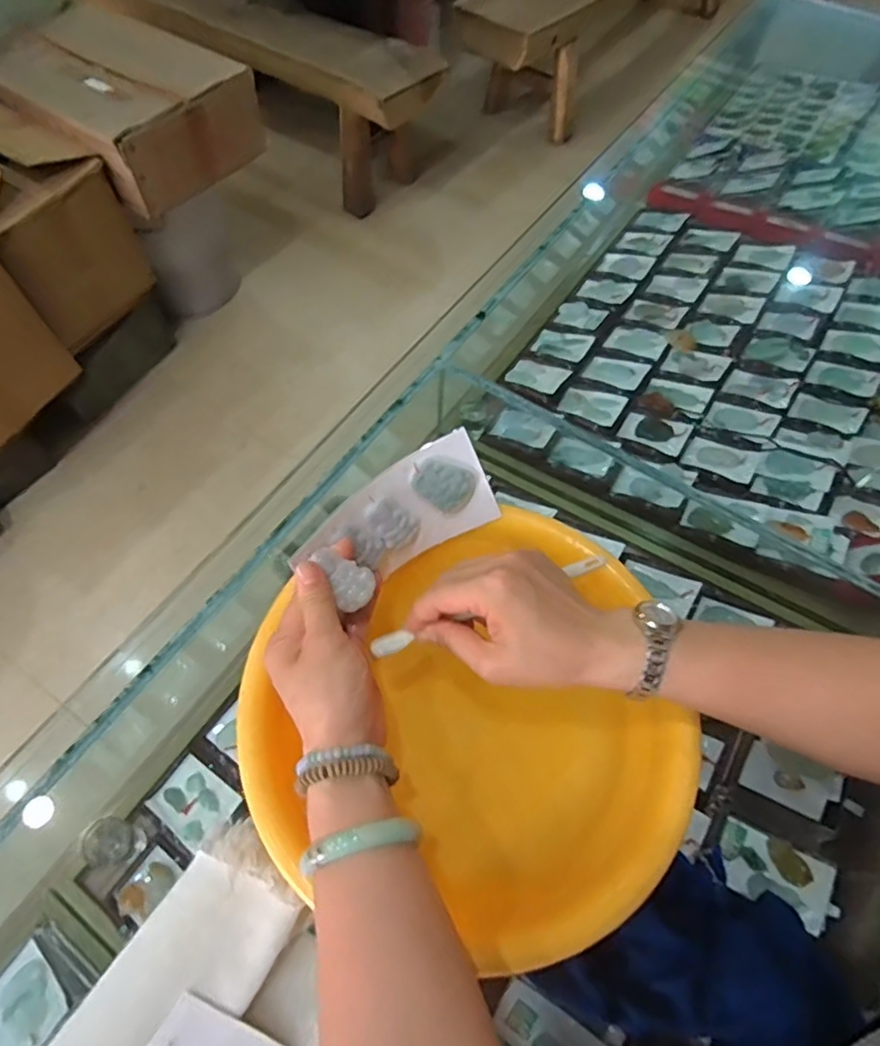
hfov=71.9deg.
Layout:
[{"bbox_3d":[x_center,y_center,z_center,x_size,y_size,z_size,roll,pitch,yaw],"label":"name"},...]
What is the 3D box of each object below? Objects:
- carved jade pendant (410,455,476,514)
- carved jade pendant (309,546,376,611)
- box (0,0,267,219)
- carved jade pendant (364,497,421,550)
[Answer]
[{"bbox_3d":[0.004,-0.028,0.440,0.046,0.035,0.004,32,14,-23],"label":"carved jade pendant"},{"bbox_3d":[-0.062,0.034,0.402,0.026,0.008,0.045,-32,89,-25],"label":"carved jade pendant"},{"bbox_3d":[-0.786,-1.014,1.475,0.593,0.198,0.390,33,64,15],"label":"box"},{"bbox_3d":[-0.033,0.000,0.438,0.029,0.047,0.006,-42,33,-8],"label":"carved jade pendant"}]

